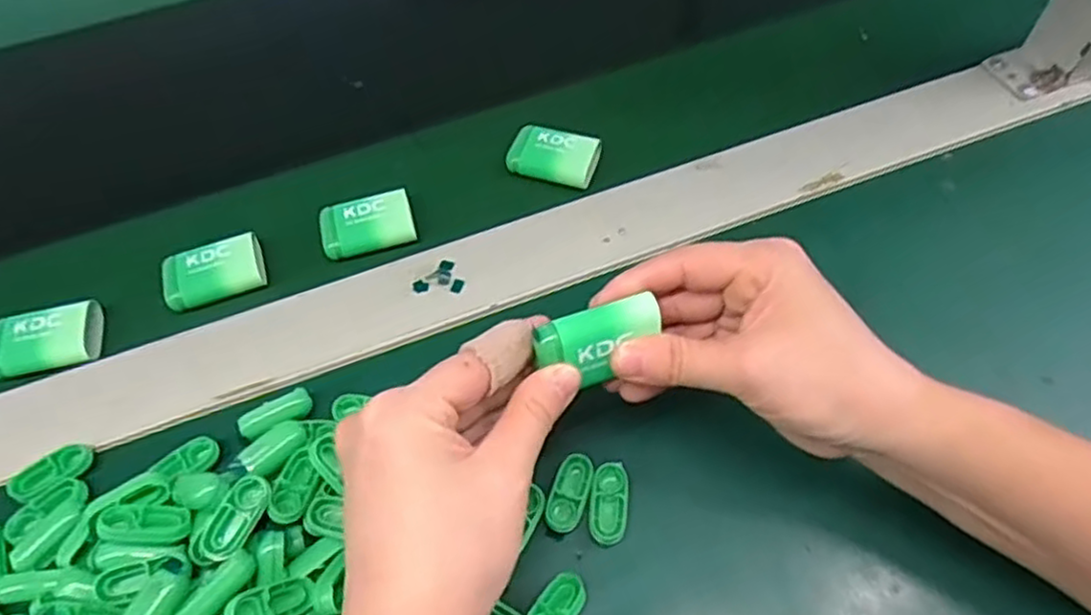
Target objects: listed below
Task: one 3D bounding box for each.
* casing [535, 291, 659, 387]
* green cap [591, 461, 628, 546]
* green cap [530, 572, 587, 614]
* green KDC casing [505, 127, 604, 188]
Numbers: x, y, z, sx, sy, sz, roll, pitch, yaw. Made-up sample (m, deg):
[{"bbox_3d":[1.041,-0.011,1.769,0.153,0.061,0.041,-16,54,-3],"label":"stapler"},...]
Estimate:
[{"bbox_3d":[0.021,0.013,0.279,0.046,0.014,0.029,-20,104,-12],"label":"casing"},{"bbox_3d":[0.028,0.085,0.309,0.015,0.005,0.035,4,58,5],"label":"green cap"},{"bbox_3d":[0.004,0.121,0.283,0.015,0.005,0.034,28,41,18],"label":"green cap"},{"bbox_3d":[0.005,-0.091,0.420,0.052,0.009,0.032,16,60,12],"label":"green KDC casing"}]

